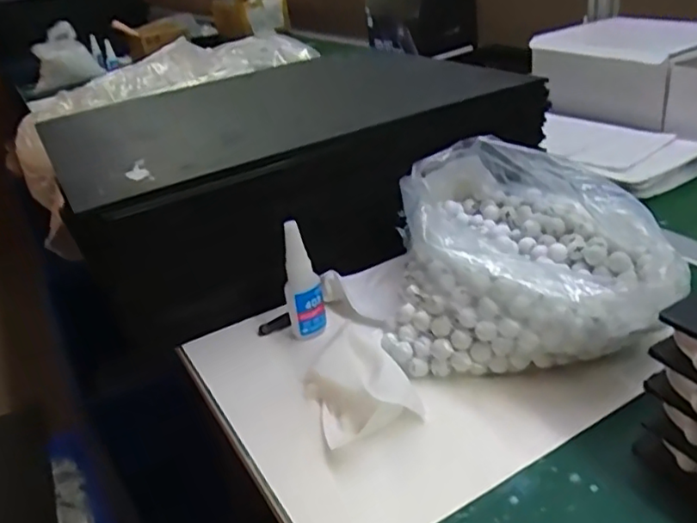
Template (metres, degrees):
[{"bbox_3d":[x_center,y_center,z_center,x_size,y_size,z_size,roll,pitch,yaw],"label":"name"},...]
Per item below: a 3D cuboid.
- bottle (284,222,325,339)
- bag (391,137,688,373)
[{"bbox_3d":[-0.040,0.015,0.537,0.031,0.100,0.027,-8,28,-2],"label":"bottle"},{"bbox_3d":[0.147,-0.010,0.534,0.208,0.114,0.232,0,29,12],"label":"bag"}]

